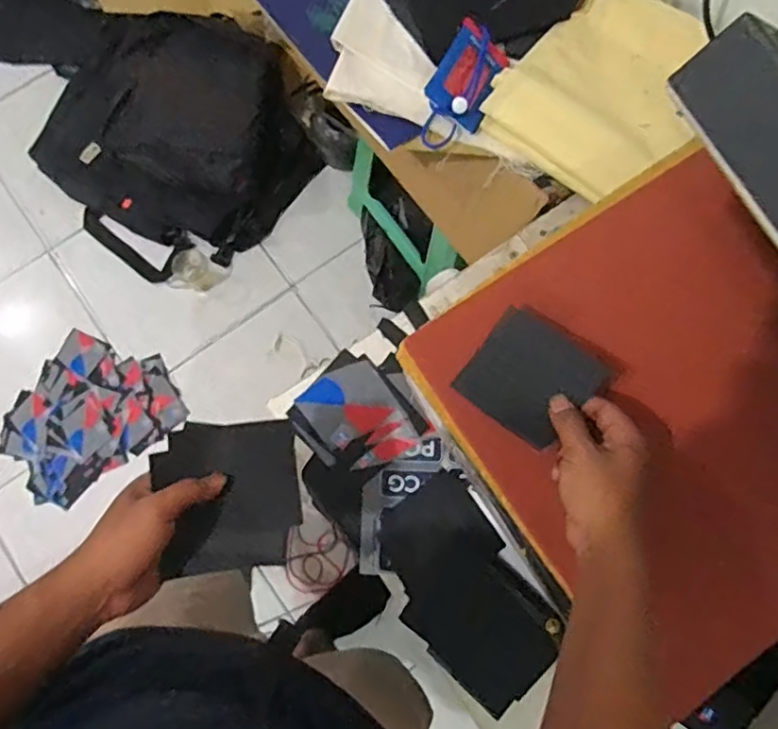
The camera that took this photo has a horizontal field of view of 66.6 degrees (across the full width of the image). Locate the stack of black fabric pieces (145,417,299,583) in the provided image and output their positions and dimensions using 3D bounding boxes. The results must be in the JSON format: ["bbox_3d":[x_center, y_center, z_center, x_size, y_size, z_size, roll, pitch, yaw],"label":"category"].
[{"bbox_3d":[-0.127,0.105,0.476,0.113,0.011,0.114,1,83,-30],"label":"stack of black fabric pieces"}]

